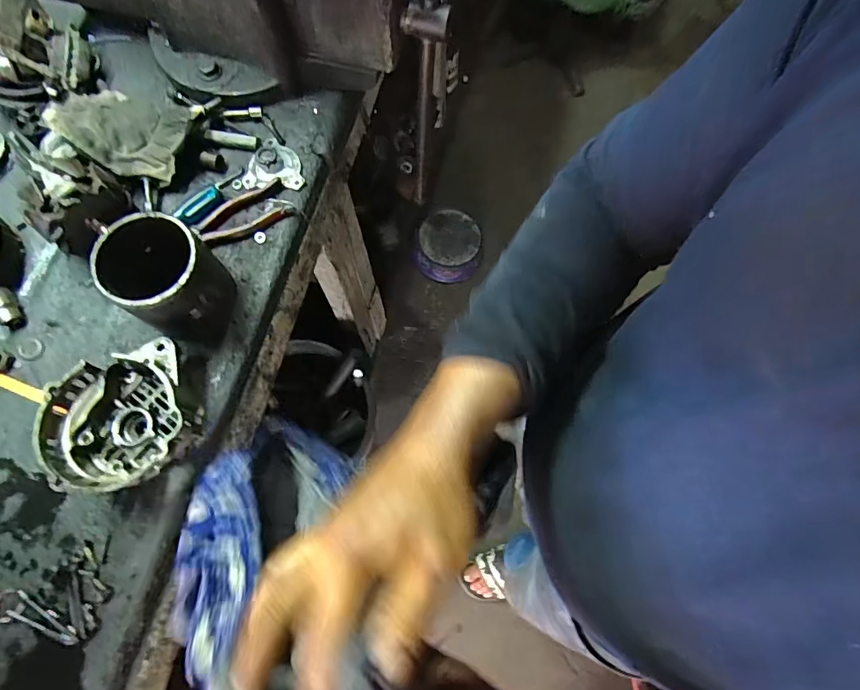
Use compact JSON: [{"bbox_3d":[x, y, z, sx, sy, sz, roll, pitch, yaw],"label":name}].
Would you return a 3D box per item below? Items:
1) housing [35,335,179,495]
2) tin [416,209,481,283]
[{"bbox_3d":[-0.333,0.086,0.519,0.138,0.077,0.141,-21,74,-8],"label":"housing"},{"bbox_3d":[0.060,-0.314,1.488,0.190,0.114,0.194,0,72,-2],"label":"tin"}]

